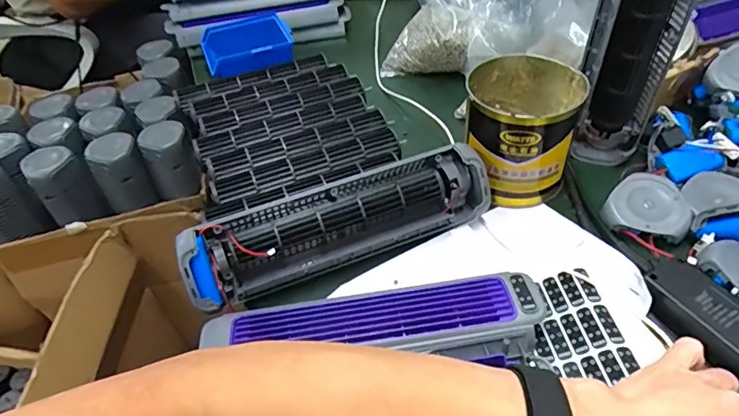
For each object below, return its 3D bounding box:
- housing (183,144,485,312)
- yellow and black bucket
[{"bbox_3d":[-0.030,0.013,0.504,0.303,0.071,0.078,-19,48,-13],"label":"housing"},{"bbox_3d":[0.164,-0.088,0.553,0.110,0.110,0.123,12,48,16],"label":"yellow and black bucket"}]

